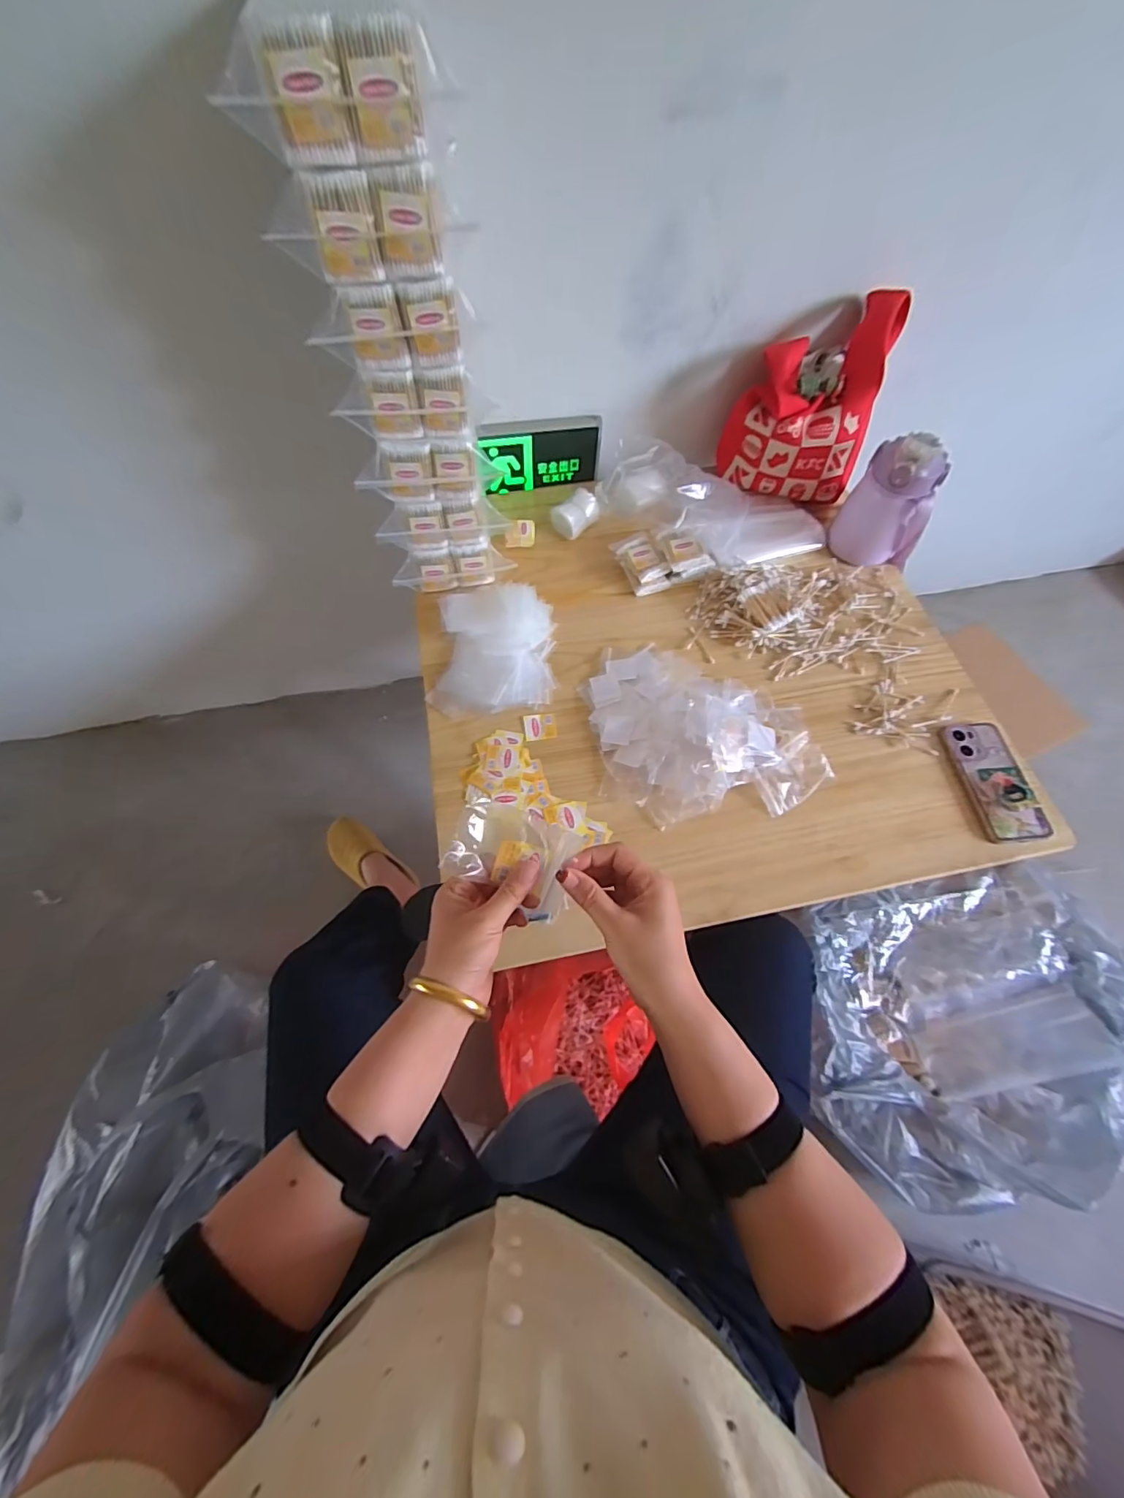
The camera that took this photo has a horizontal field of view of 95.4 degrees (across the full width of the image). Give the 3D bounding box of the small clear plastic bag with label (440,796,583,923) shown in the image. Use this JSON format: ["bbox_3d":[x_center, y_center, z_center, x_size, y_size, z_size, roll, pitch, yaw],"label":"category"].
[{"bbox_3d":[-0.037,0.085,0.408,0.103,0.016,0.071,27,92,-7],"label":"small clear plastic bag with label"}]

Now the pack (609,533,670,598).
[{"bbox_3d":[0.125,-0.292,0.810,0.057,0.034,0.111,-18,64,-10],"label":"pack"}]

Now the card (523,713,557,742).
[{"bbox_3d":[-0.029,-0.030,0.701,0.043,0.004,0.038,-7,73,-4],"label":"card"}]

